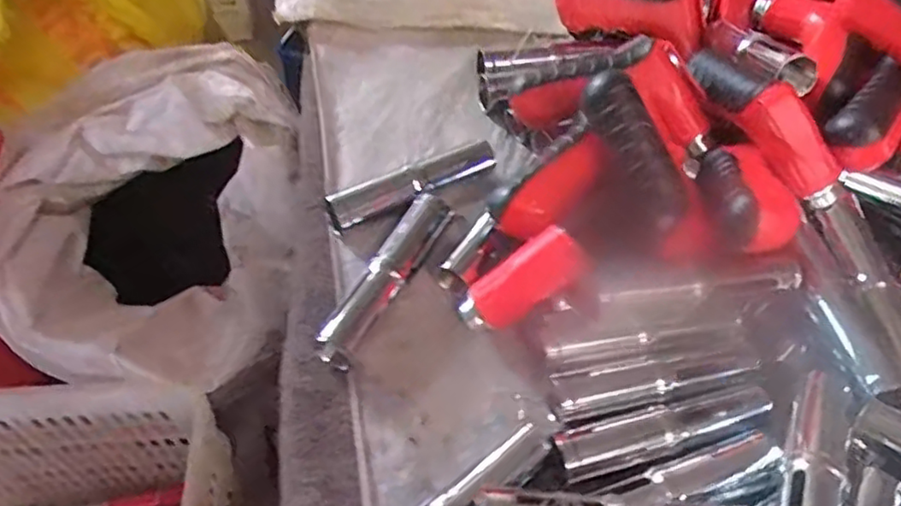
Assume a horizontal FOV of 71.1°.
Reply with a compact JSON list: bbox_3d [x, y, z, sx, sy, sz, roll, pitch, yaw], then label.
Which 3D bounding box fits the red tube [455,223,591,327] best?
[{"bbox_3d":[0.040,0.018,0.367,0.081,0.024,0.028,-38,54,23],"label":"red tube"}]

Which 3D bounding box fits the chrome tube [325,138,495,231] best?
[{"bbox_3d":[-0.025,-0.047,0.437,0.124,0.028,0.025,-28,61,-22],"label":"chrome tube"}]

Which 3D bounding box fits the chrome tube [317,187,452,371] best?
[{"bbox_3d":[-0.038,0.015,0.394,0.024,0.025,0.128,26,56,14],"label":"chrome tube"}]

